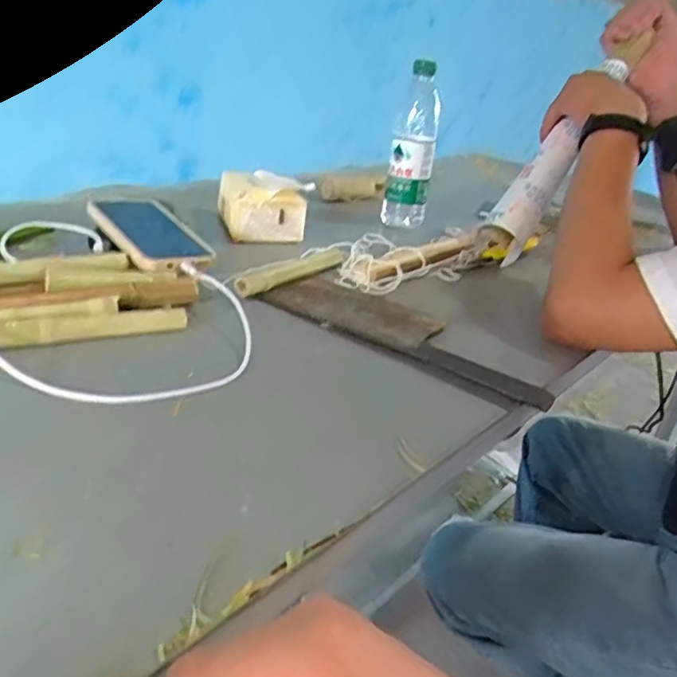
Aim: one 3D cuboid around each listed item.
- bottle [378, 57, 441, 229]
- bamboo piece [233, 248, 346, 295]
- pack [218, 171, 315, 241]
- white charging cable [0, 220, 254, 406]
[{"bbox_3d":[0.109,-0.276,0.901,0.062,0.224,0.056,11,27,6],"label":"bottle"},{"bbox_3d":[-0.043,-0.077,0.673,0.025,0.025,0.186,22,30,25],"label":"bamboo piece"},{"bbox_3d":[-0.101,-0.177,0.819,0.108,0.074,0.117,-1,28,-16],"label":"pack"},{"bbox_3d":[-0.218,-0.046,0.554,0.222,0.041,0.332,-14,35,-36],"label":"white charging cable"}]

